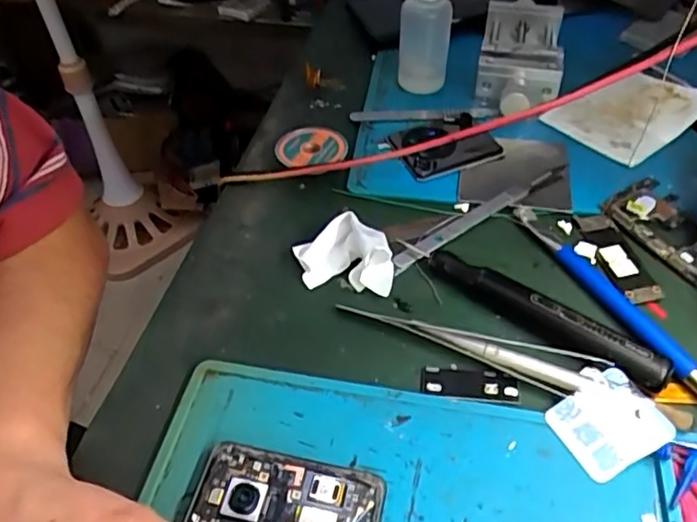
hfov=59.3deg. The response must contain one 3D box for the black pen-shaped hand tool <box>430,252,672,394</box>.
[{"bbox_3d":[0.093,0.027,0.299,0.122,0.014,0.019,30,55,28],"label":"black pen-shaped hand tool"}]

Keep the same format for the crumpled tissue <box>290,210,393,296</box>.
[{"bbox_3d":[-0.002,-0.008,0.332,0.054,0.025,0.039,6,47,9],"label":"crumpled tissue"}]

